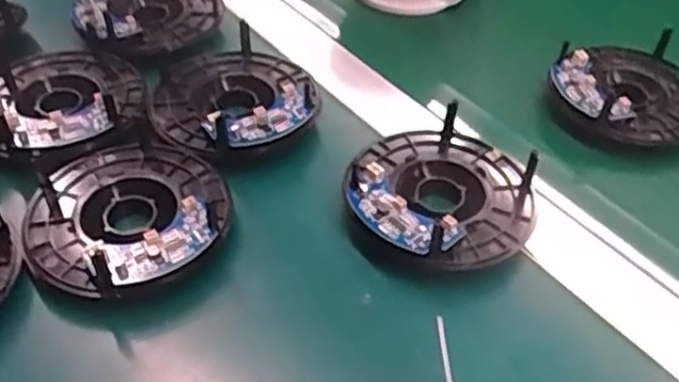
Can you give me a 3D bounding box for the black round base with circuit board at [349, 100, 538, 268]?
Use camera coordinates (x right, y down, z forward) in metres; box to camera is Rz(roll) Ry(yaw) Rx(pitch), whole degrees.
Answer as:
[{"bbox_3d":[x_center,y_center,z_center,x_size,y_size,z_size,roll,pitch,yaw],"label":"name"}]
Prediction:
[{"bbox_3d":[0.054,-0.001,0.376,0.101,0.029,0.098,2,45,-2],"label":"black round base with circuit board"}]

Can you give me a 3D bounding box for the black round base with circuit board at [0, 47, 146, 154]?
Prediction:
[{"bbox_3d":[-0.162,-0.060,0.418,0.083,0.026,0.098,-19,49,-19],"label":"black round base with circuit board"}]

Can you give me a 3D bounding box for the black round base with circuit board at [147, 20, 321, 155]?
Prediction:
[{"bbox_3d":[-0.065,-0.062,0.424,0.100,0.021,0.101,1,46,-1],"label":"black round base with circuit board"}]

